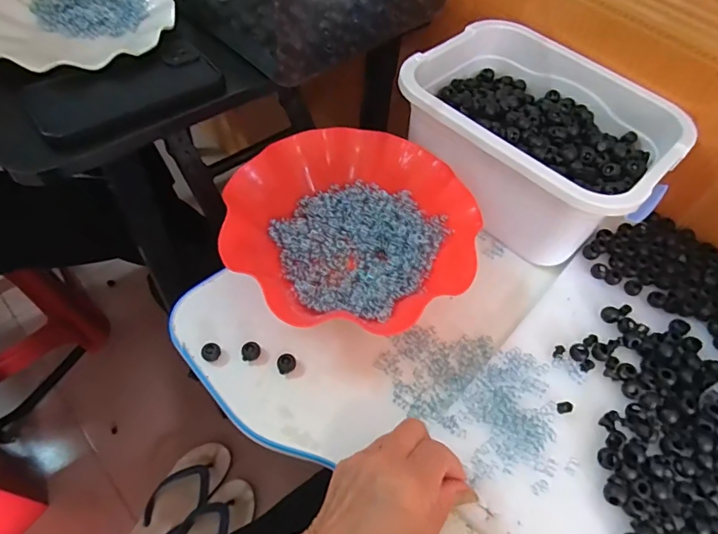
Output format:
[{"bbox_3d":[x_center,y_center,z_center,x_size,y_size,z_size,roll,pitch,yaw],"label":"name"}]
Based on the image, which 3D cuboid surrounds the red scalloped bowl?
[{"bbox_3d":[-0.009,-0.036,0.448,0.212,0.057,0.213,1,58,-2],"label":"red scalloped bowl"}]

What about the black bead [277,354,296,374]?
[{"bbox_3d":[-0.061,0.081,0.398,0.015,0.011,0.014,1,58,-2],"label":"black bead"}]

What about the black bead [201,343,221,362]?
[{"bbox_3d":[-0.124,0.072,0.398,0.015,0.012,0.014,1,58,-2],"label":"black bead"}]

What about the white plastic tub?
[{"bbox_3d":[0.179,-0.136,0.489,0.248,0.107,0.182,38,68,19],"label":"white plastic tub"}]

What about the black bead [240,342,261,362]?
[{"bbox_3d":[-0.092,0.072,0.402,0.016,0.011,0.014,-18,60,-13],"label":"black bead"}]

